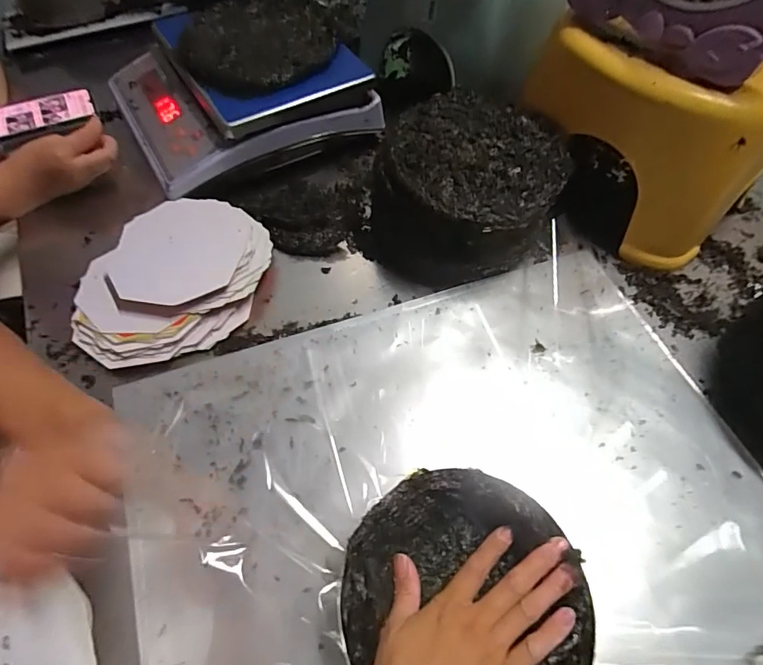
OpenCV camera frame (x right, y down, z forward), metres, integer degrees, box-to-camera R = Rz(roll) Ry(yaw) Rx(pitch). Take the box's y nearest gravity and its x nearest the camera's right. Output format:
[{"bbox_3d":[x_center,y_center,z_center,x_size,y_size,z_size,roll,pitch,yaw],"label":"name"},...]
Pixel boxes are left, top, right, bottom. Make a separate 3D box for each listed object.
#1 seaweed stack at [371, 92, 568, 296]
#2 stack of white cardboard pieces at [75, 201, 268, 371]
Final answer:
[{"bbox_3d":[0.098,-0.167,0.554,0.206,0.112,0.214,19,61,10],"label":"seaweed stack"},{"bbox_3d":[-0.231,-0.061,0.521,0.172,0.041,0.226,28,62,15],"label":"stack of white cardboard pieces"}]

